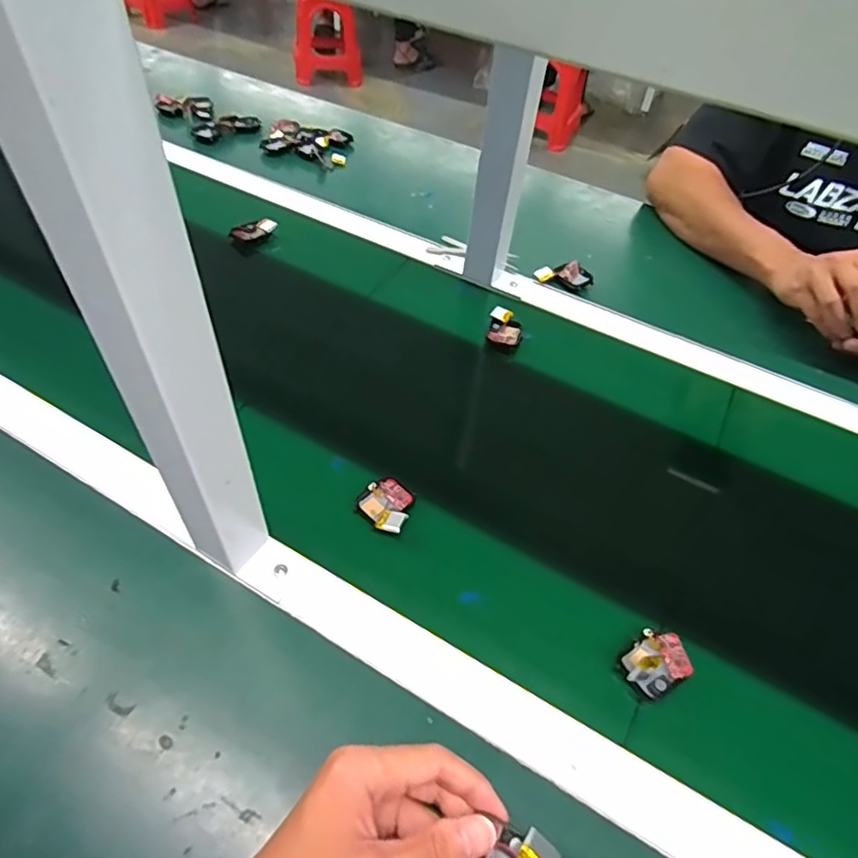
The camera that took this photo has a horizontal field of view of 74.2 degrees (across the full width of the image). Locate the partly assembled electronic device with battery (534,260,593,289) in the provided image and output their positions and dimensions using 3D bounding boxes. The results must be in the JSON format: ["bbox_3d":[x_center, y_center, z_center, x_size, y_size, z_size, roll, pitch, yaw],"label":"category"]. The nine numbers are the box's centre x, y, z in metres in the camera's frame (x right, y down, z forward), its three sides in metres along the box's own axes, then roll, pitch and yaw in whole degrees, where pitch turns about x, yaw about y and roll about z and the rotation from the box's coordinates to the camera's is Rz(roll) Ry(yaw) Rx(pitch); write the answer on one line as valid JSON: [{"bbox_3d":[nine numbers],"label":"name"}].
[{"bbox_3d":[0.168,-0.192,0.700,0.068,0.021,0.029,18,50,10],"label":"partly assembled electronic device with battery"}]

